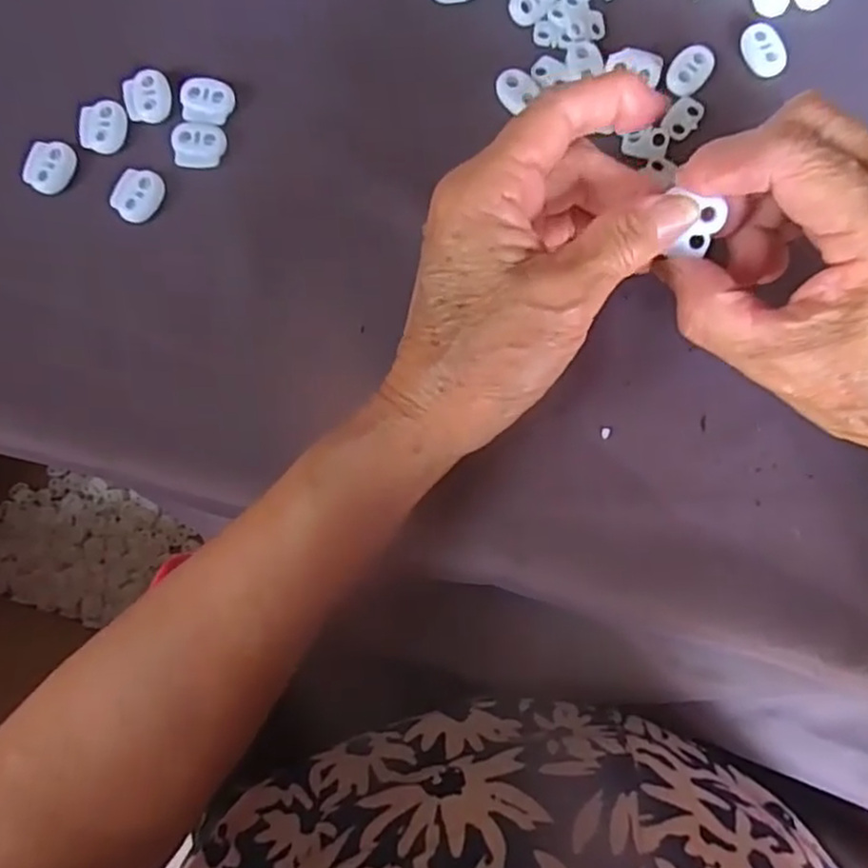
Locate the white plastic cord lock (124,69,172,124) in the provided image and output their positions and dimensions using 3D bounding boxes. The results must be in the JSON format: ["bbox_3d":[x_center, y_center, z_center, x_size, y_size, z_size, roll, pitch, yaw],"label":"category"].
[{"bbox_3d":[-0.121,-0.143,0.306,0.019,0.005,0.021,-8,83,1],"label":"white plastic cord lock"}]

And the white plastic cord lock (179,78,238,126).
[{"bbox_3d":[-0.096,-0.140,0.303,0.022,0.004,0.020,16,84,4],"label":"white plastic cord lock"}]

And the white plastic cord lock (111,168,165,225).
[{"bbox_3d":[-0.123,-0.099,0.300,0.017,0.005,0.022,28,85,5],"label":"white plastic cord lock"}]

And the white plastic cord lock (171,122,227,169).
[{"bbox_3d":[-0.099,-0.121,0.302,0.022,0.004,0.019,6,83,2],"label":"white plastic cord lock"}]

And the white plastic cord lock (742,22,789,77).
[{"bbox_3d":[0.138,-0.161,0.302,0.016,0.004,0.023,-25,83,-1],"label":"white plastic cord lock"}]

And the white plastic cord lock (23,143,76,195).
[{"bbox_3d":[-0.161,-0.112,0.302,0.016,0.006,0.022,31,85,5],"label":"white plastic cord lock"}]

